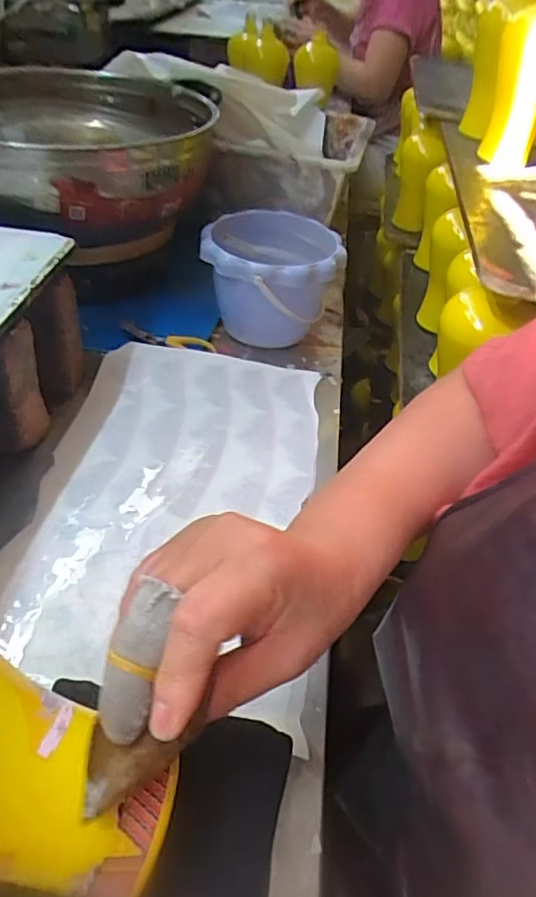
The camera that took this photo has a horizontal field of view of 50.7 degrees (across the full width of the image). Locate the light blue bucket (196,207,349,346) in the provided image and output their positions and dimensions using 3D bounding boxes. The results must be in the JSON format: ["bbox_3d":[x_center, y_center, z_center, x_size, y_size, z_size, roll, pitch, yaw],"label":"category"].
[{"bbox_3d":[0.002,-0.186,0.647,0.148,0.112,0.145,4,43,-4],"label":"light blue bucket"}]

